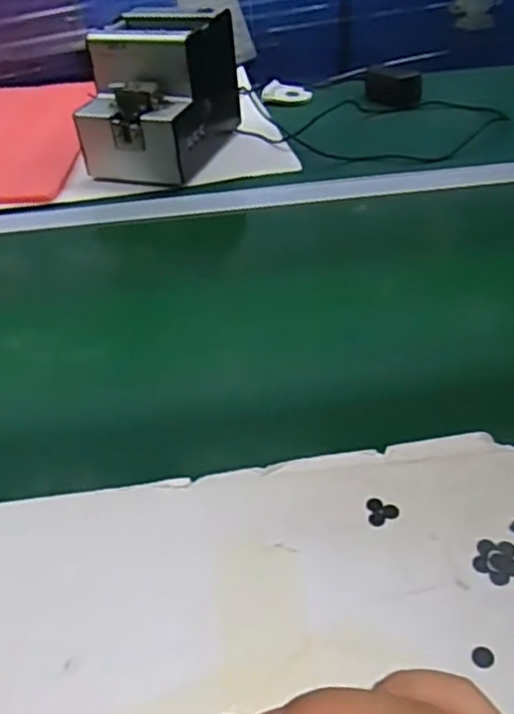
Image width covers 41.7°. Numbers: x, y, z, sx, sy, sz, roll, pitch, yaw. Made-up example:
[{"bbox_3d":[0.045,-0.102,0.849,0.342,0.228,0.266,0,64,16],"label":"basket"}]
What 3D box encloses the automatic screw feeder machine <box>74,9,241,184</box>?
[{"bbox_3d":[-0.111,-0.303,0.791,0.122,0.151,0.183,13,43,20],"label":"automatic screw feeder machine"}]

